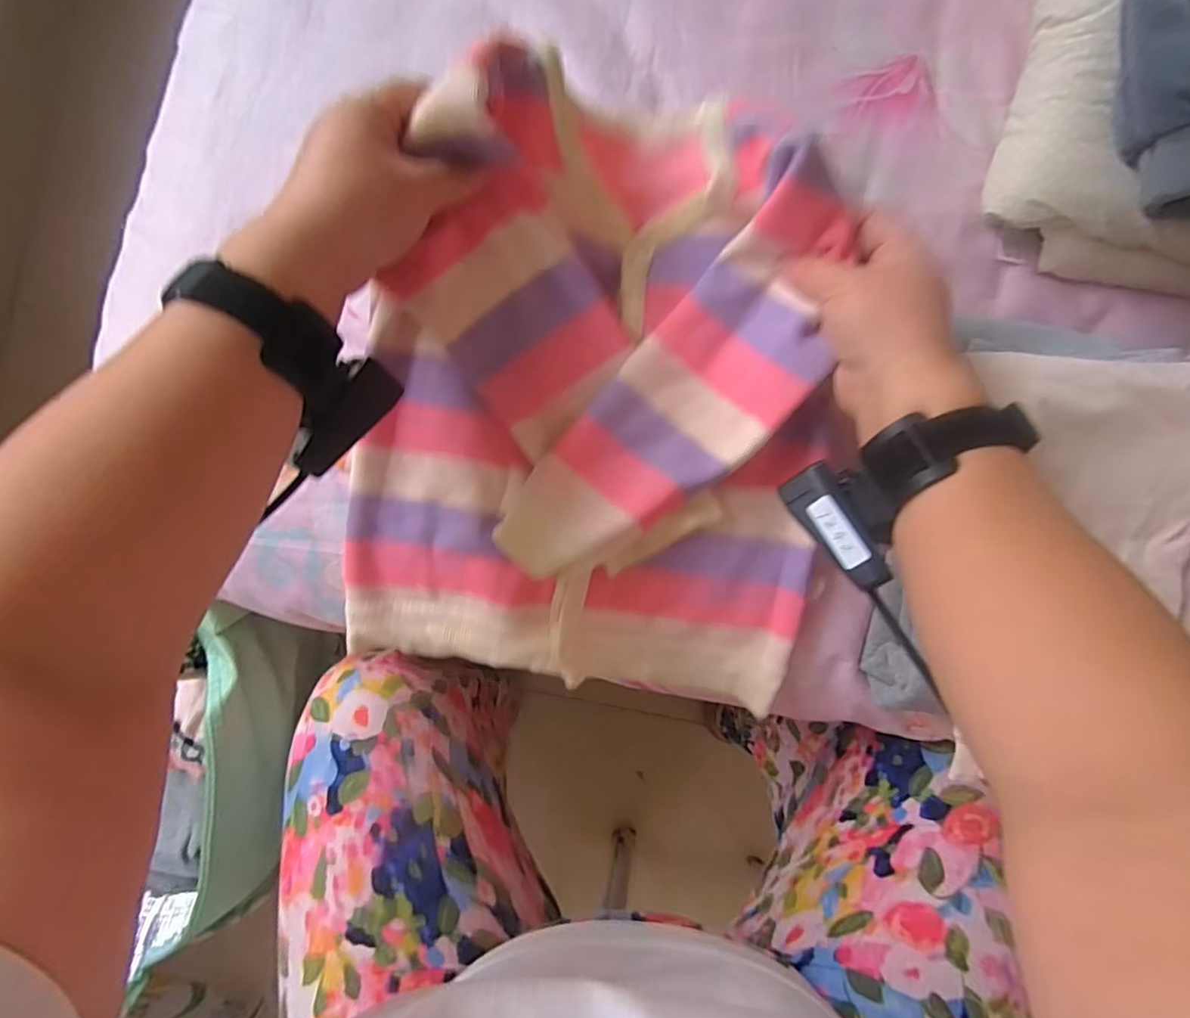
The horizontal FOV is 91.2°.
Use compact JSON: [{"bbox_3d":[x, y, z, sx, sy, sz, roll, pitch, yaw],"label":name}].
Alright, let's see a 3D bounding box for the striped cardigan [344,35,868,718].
[{"bbox_3d":[0.004,-0.060,0.352,0.287,0.140,0.357,9,87,-1],"label":"striped cardigan"}]

